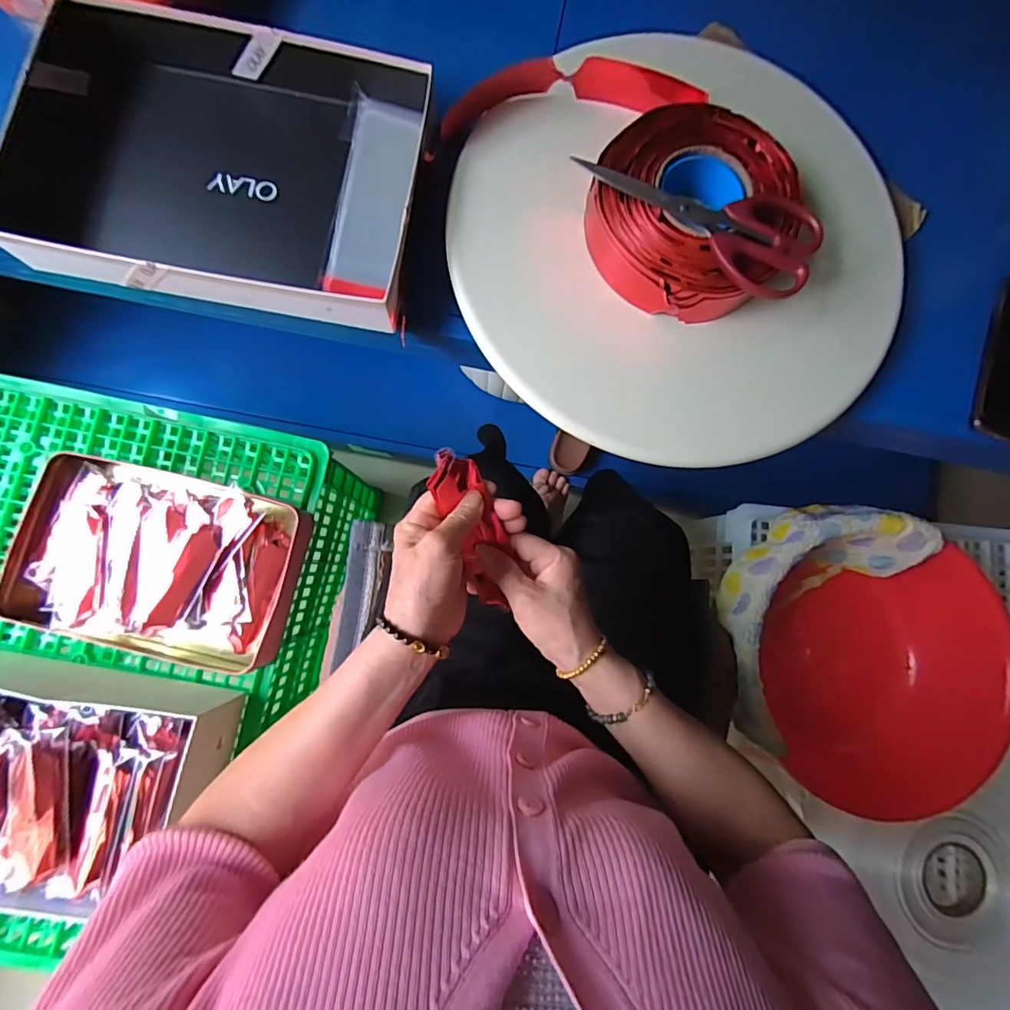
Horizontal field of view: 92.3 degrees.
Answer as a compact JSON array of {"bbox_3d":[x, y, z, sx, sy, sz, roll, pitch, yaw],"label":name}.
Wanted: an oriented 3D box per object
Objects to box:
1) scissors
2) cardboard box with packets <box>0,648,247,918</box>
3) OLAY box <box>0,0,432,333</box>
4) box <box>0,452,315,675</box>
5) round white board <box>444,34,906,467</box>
[{"bbox_3d":[0.152,-0.232,0.382,0.196,0.018,0.070,28,81,0],"label":"scissors"},{"bbox_3d":[-0.500,0.292,0.517,0.316,0.106,0.228,12,82,-3],"label":"cardboard box with packets"},{"bbox_3d":[-0.229,-0.286,0.414,0.312,0.059,0.236,8,82,-3],"label":"OLAY box"},{"bbox_3d":[-0.413,0.074,0.586,0.312,0.066,0.221,13,82,-2],"label":"box"},{"bbox_3d":[0.148,-0.216,0.423,0.394,0.033,0.349,17,86,-1],"label":"round white board"}]

